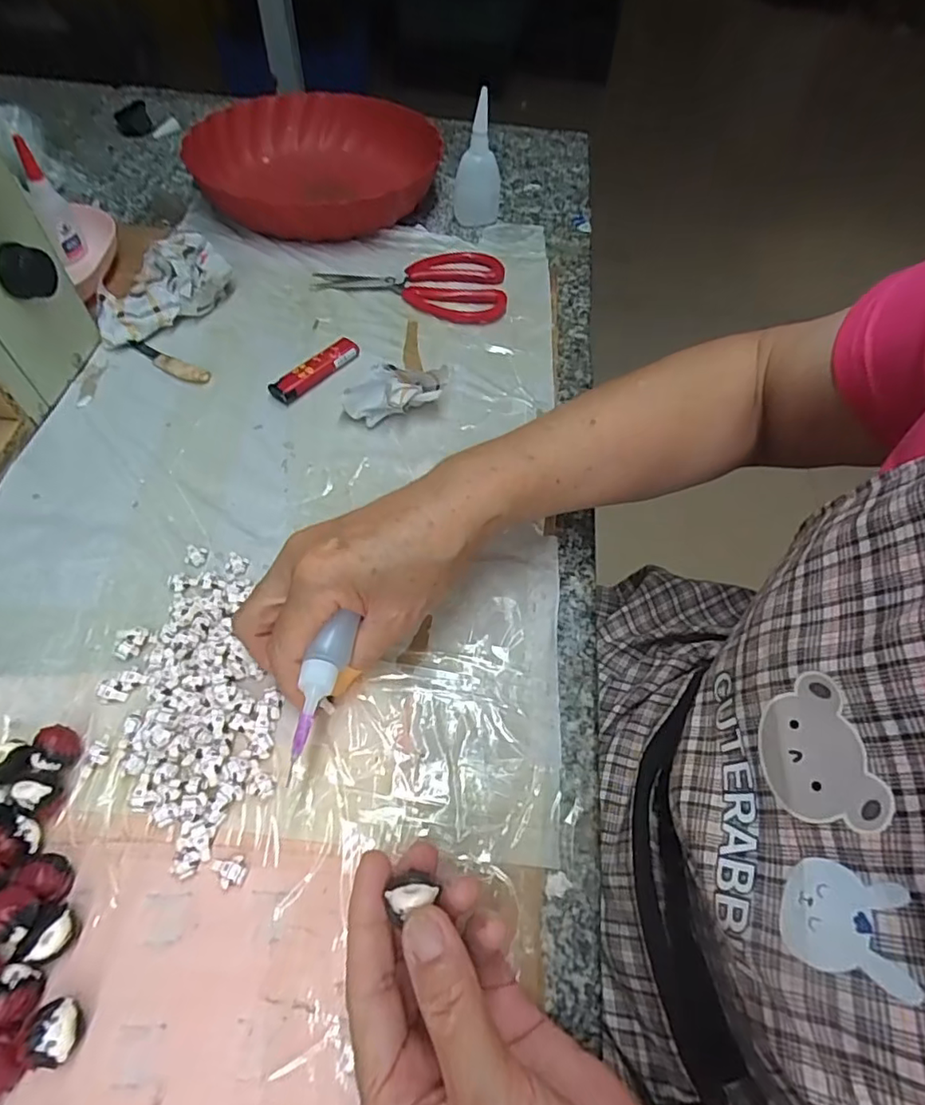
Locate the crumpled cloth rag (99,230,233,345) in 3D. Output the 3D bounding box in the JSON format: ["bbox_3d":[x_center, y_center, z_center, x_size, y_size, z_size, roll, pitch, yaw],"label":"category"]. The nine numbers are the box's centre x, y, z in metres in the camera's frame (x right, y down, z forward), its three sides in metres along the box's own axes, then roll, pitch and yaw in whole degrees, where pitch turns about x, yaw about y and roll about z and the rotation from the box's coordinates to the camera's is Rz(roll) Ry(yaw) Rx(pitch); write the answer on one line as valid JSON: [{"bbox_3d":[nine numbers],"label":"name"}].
[{"bbox_3d":[-0.245,-0.216,0.462,0.114,0.033,0.076,-36,64,-22],"label":"crumpled cloth rag"}]

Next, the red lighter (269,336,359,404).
[{"bbox_3d":[-0.110,-0.136,0.425,0.022,0.011,0.075,34,62,19],"label":"red lighter"}]

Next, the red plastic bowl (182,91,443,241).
[{"bbox_3d":[-0.154,-0.394,0.596,0.224,0.081,0.202,-25,62,-18],"label":"red plastic bowl"}]

